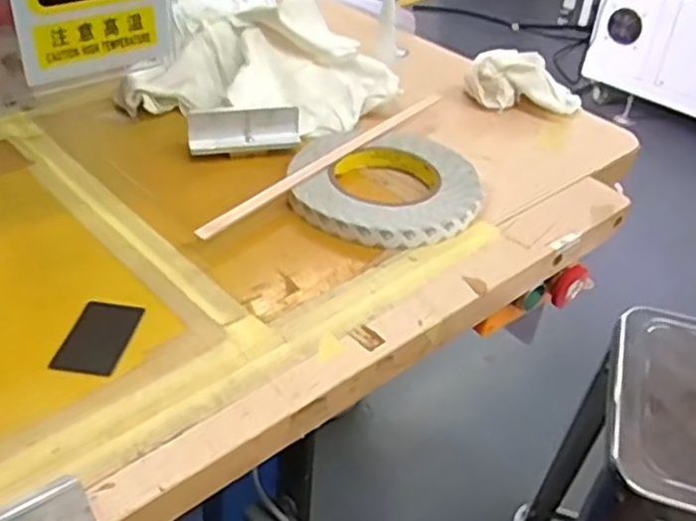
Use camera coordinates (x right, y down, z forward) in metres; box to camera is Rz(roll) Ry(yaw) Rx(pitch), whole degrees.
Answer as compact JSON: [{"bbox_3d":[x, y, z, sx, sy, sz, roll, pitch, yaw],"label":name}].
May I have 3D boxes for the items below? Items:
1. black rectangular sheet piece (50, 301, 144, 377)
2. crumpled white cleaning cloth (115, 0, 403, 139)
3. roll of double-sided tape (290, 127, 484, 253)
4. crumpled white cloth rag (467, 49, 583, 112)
[{"bbox_3d":[-0.141,0.042,0.416,0.036,0.004,0.056,7,37,3],"label":"black rectangular sheet piece"},{"bbox_3d":[-0.077,-0.180,0.654,0.240,0.074,0.161,8,38,5],"label":"crumpled white cleaning cloth"},{"bbox_3d":[0.027,-0.061,0.557,0.136,0.018,0.153,-1,38,-6],"label":"roll of double-sided tape"},{"bbox_3d":[0.164,-0.166,0.685,0.100,0.050,0.034,5,37,1],"label":"crumpled white cloth rag"}]

